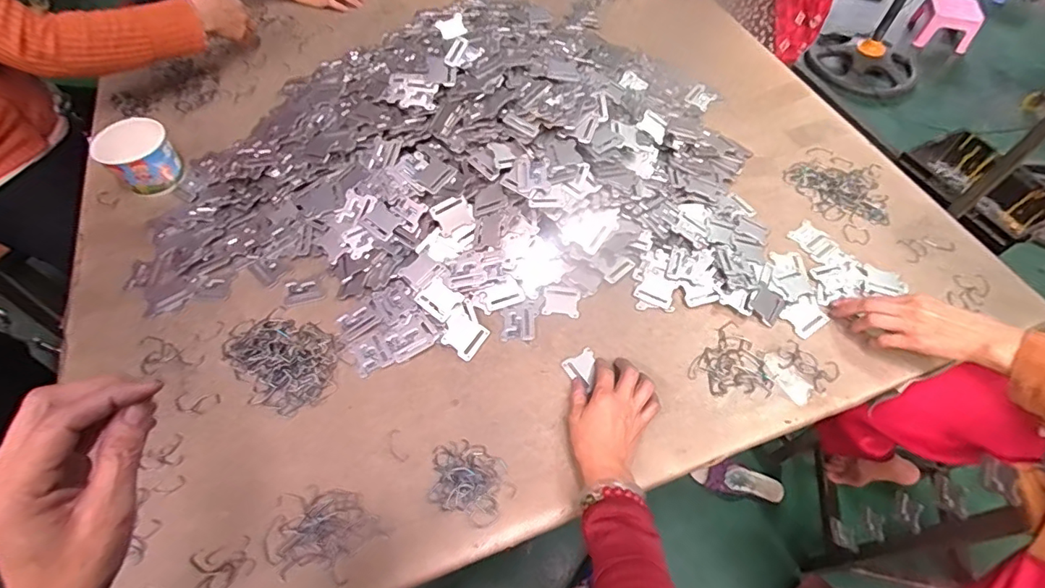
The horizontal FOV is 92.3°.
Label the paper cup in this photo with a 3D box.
[{"bbox_3d":[-0.545,-0.197,0.719,0.084,0.072,0.088,0,57,-1],"label":"paper cup"}]

